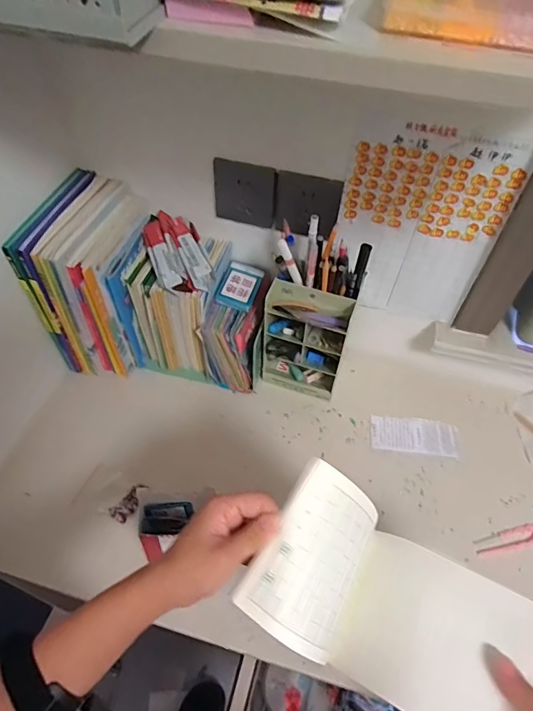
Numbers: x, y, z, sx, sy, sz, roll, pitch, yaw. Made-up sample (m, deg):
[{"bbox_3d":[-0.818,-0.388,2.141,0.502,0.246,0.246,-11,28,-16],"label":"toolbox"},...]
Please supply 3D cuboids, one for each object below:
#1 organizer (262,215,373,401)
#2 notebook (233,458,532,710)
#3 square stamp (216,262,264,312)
[{"bbox_3d":[0.069,-0.059,0.704,0.119,0.271,0.110,15,54,10],"label":"organizer"},{"bbox_3d":[0.095,0.208,0.391,0.239,0.132,0.118,39,57,-8],"label":"notebook"},{"bbox_3d":[-0.040,-0.108,0.718,0.057,0.017,0.083,15,54,10],"label":"square stamp"}]

